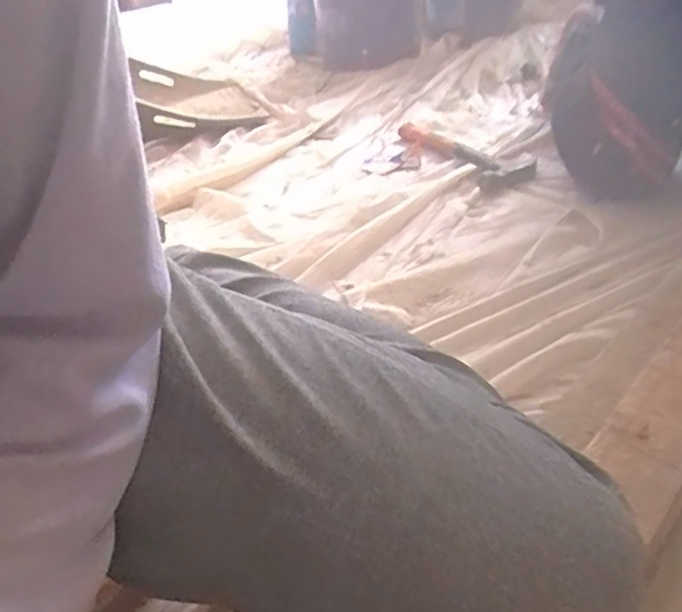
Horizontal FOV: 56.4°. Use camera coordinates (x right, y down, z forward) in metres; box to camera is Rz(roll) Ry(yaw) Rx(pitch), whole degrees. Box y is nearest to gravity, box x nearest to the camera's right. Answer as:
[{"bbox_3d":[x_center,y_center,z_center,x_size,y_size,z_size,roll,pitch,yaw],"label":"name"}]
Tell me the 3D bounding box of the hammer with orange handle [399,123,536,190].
[{"bbox_3d":[0.203,-0.265,1.090,0.108,0.022,0.333,-19,35,-15],"label":"hammer with orange handle"}]

